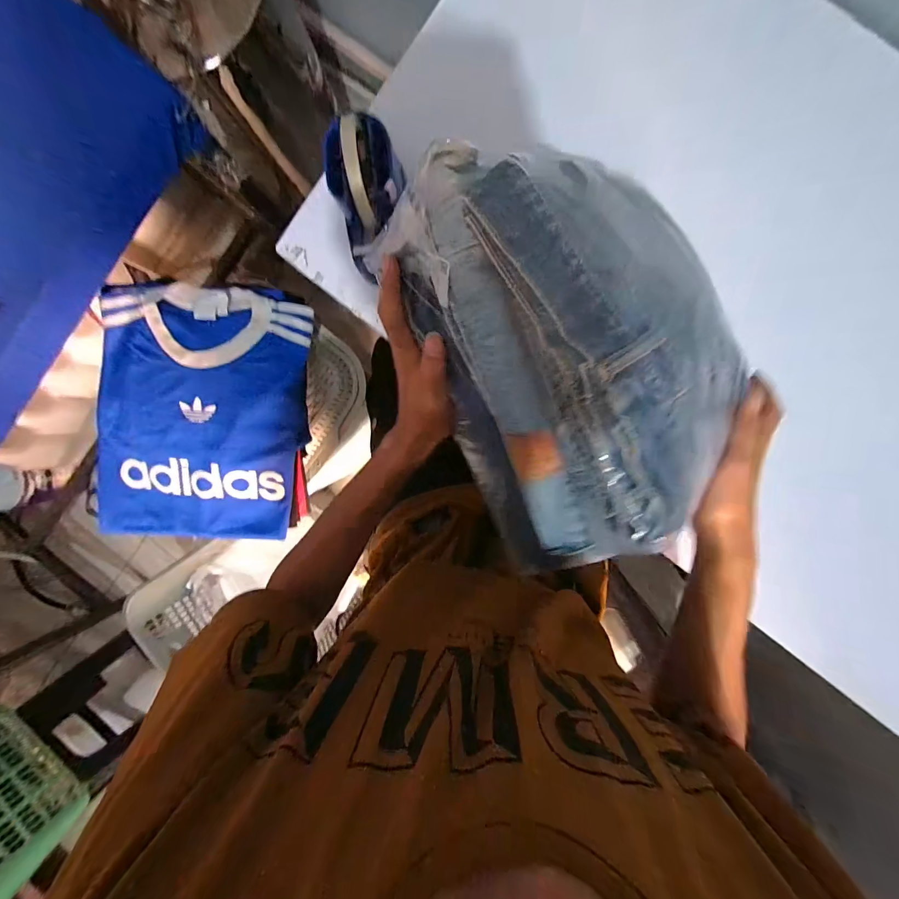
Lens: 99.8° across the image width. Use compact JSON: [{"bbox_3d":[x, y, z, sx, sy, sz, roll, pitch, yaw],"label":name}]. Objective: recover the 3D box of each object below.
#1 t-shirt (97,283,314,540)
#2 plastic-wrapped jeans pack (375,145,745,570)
[{"bbox_3d":[-0.363,-0.047,0.549,0.286,0.052,0.357,7,94,4],"label":"t-shirt"},{"bbox_3d":[0.104,-0.066,0.266,0.222,0.082,0.274,-21,92,5],"label":"plastic-wrapped jeans pack"}]

